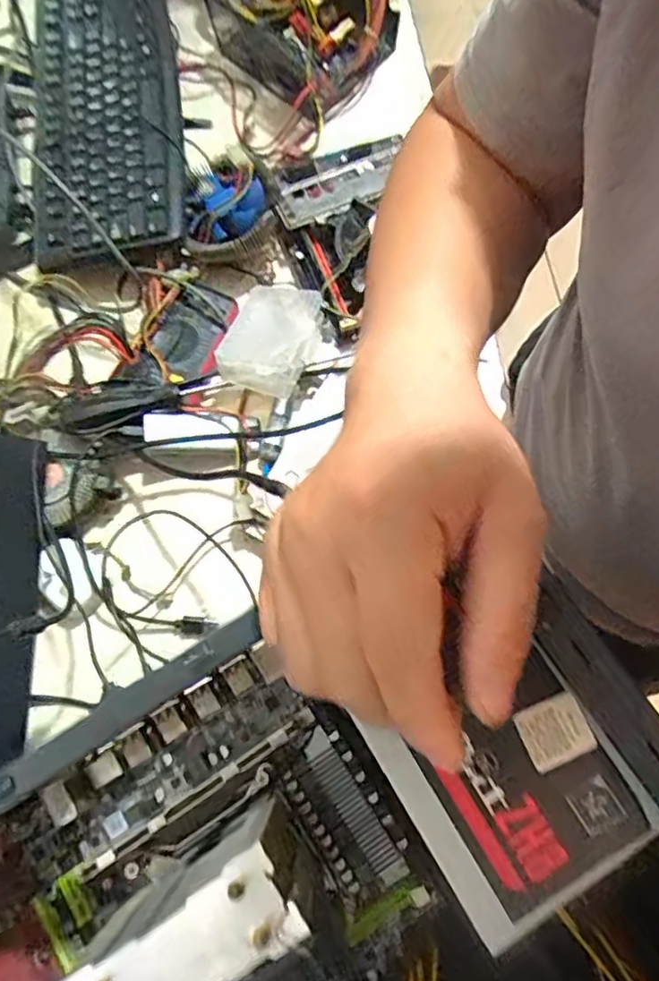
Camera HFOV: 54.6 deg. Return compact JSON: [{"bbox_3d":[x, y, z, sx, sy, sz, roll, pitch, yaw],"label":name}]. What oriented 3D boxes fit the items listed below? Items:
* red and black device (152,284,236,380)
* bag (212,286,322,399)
[{"bbox_3d":[-0.136,-0.158,0.629,0.062,0.025,0.096,18,75,5],"label":"red and black device"},{"bbox_3d":[-0.054,-0.149,0.610,0.078,0.046,0.116,20,75,5],"label":"bag"}]

